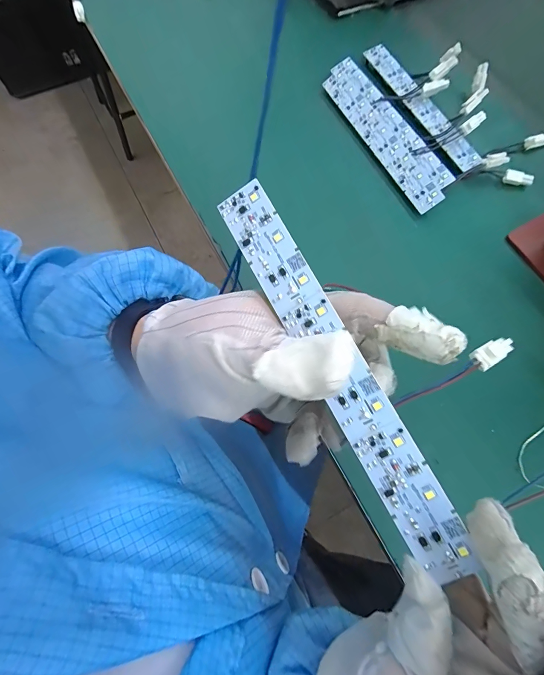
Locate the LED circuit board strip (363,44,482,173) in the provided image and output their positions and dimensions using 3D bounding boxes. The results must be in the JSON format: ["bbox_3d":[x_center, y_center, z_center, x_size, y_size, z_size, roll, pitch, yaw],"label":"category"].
[{"bbox_3d":[0.157,-0.247,0.358,0.027,0.009,0.188,-23,73,-8],"label":"LED circuit board strip"}]

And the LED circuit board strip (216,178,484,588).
[{"bbox_3d":[0.028,0.012,0.150,0.024,0.004,0.186,-31,81,13],"label":"LED circuit board strip"}]

